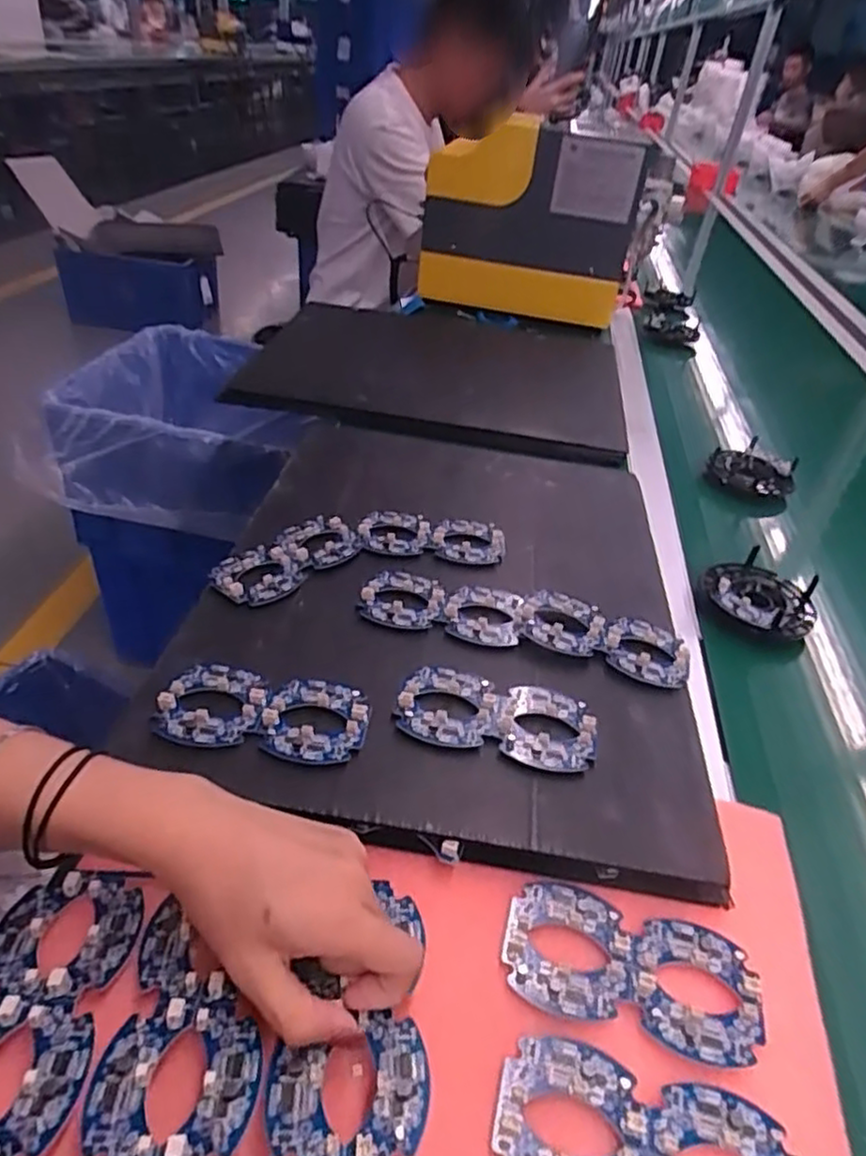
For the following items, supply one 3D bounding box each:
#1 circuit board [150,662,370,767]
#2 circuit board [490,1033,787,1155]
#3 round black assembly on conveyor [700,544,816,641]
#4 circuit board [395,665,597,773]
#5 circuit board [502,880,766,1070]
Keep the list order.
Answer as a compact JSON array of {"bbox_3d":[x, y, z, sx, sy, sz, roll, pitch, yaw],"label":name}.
[{"bbox_3d":[-0.105,0.085,0.440,0.128,0.014,0.063,10,37,2],"label":"circuit board"},{"bbox_3d":[0.089,0.244,0.299,0.125,0.004,0.068,14,37,8],"label":"circuit board"},{"bbox_3d":[0.296,0.015,0.632,0.093,0.026,0.104,31,43,28],"label":"round black assembly on conveyor"},{"bbox_3d":[0.041,0.089,0.457,0.125,0.012,0.063,12,37,5],"label":"circuit board"},{"bbox_3d":[0.102,0.198,0.361,0.126,0.004,0.068,14,37,8],"label":"circuit board"}]

